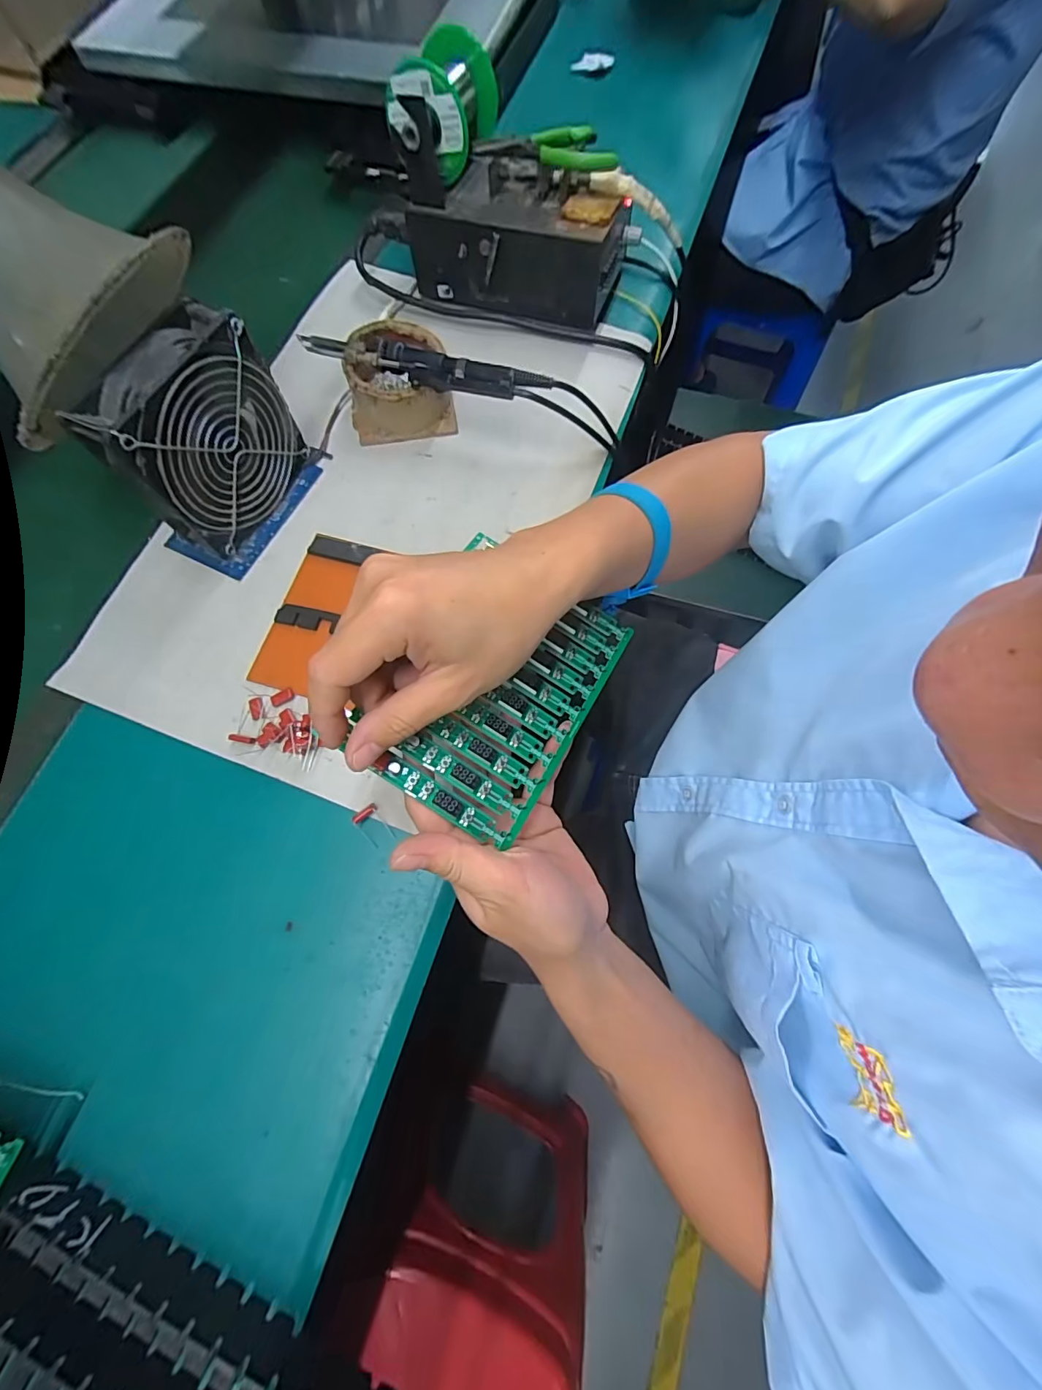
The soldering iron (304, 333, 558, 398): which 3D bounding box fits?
[{"bbox_3d":[-0.078,-0.258,0.381,0.202,0.018,0.022,15,73,5],"label":"soldering iron"}]

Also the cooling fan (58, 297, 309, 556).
[{"bbox_3d":[-0.223,-0.179,0.348,0.047,0.121,0.125,24,74,7],"label":"cooling fan"}]

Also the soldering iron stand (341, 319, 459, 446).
[{"bbox_3d":[-0.107,-0.272,0.417,0.089,0.050,0.087,-8,73,-3],"label":"soldering iron stand"}]

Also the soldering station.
[{"bbox_3d":[-0.004,-0.410,0.444,0.182,0.082,0.088,13,73,4],"label":"soldering station"}]

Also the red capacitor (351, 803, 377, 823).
[{"bbox_3d":[-0.105,0.079,0.325,0.018,0.004,0.006,-37,76,-23],"label":"red capacitor"}]

